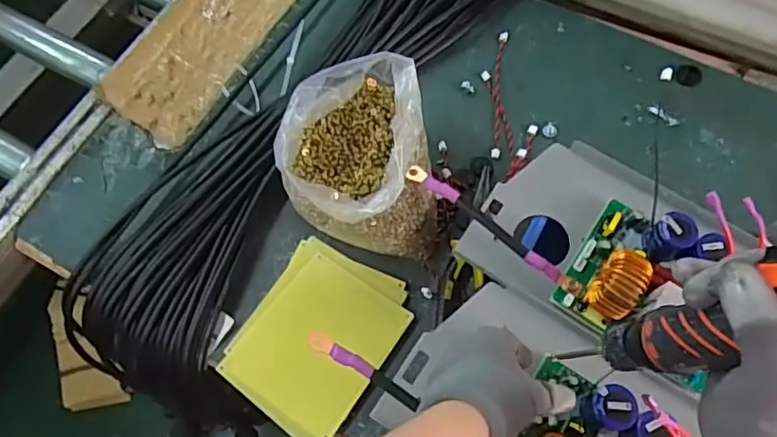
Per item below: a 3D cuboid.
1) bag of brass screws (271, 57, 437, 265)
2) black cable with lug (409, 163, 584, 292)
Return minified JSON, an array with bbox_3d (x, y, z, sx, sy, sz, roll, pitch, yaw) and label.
[{"bbox_3d":[-0.028,-0.055,0.618,0.150,0.148,0.168,-6,68,-3],"label":"bag of brass screws"},{"bbox_3d":[0.097,0.008,0.556,0.190,0.029,0.016,37,72,13],"label":"black cable with lug"}]

